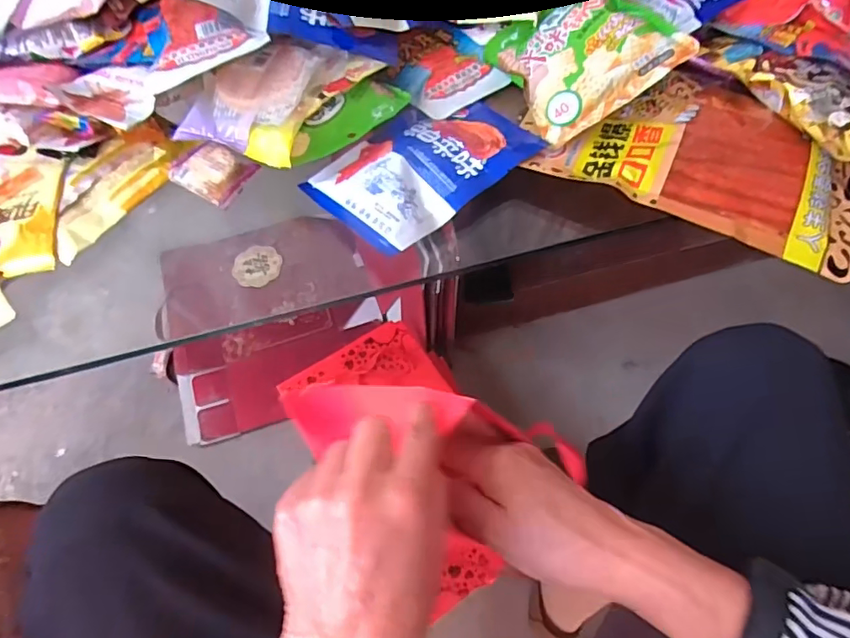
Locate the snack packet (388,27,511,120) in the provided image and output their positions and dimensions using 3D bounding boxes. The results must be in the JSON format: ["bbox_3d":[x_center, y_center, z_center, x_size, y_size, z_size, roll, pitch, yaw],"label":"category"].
[{"bbox_3d":[0.016,-0.226,0.483,0.085,0.023,0.090,-36,67,-17],"label":"snack packet"}]

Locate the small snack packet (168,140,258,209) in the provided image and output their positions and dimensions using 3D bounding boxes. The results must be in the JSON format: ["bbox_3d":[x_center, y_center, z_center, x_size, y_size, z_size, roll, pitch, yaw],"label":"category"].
[{"bbox_3d":[-0.170,-0.118,0.429,0.054,0.018,0.045,26,65,14],"label":"small snack packet"}]

